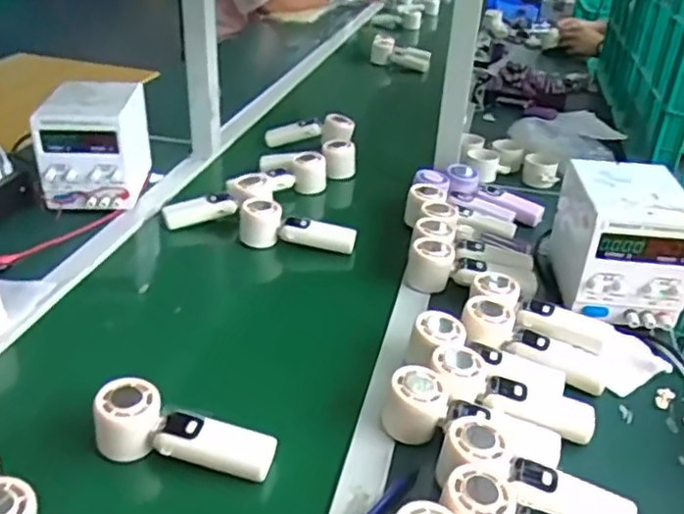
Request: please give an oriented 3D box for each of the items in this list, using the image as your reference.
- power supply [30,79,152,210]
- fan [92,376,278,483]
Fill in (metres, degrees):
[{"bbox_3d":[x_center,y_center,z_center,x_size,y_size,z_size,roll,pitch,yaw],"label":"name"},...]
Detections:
[{"bbox_3d":[-0.377,-0.174,1.032,0.137,0.169,0.164,2,31,-3],"label":"power supply"},{"bbox_3d":[-0.142,0.160,0.611,0.162,0.061,0.048,7,31,6],"label":"fan"}]

